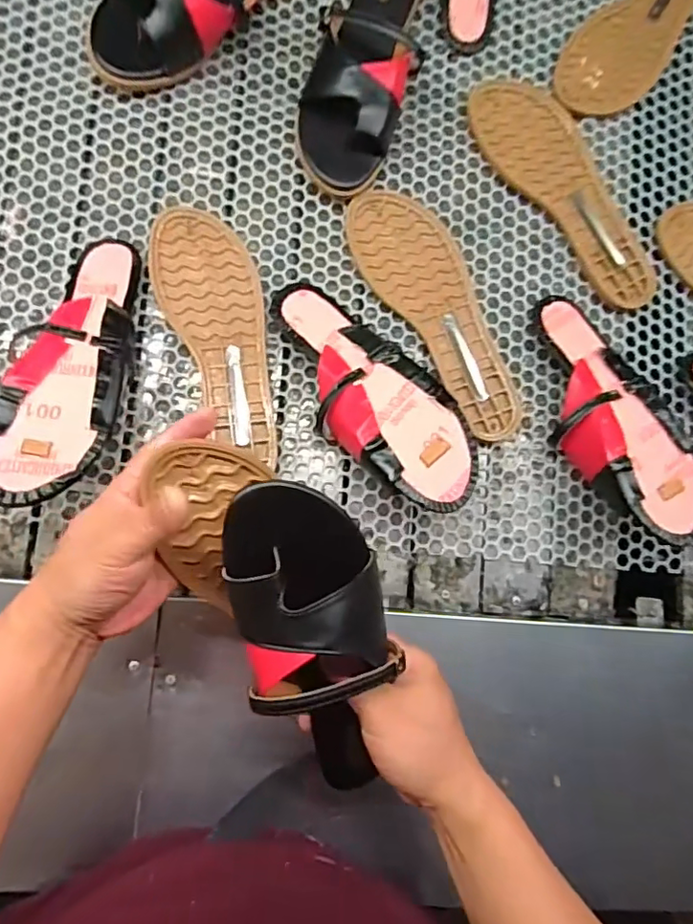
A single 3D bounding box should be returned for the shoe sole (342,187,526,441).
[{"bbox_3d":[0.091,-0.144,0.528,0.080,0.016,0.255,-33,90,-7],"label":"shoe sole"}]

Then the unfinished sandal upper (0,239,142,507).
[{"bbox_3d":[-0.230,-0.080,0.461,0.102,0.044,0.240,11,66,-5],"label":"unfinished sandal upper"}]

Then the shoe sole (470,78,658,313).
[{"bbox_3d":[0.220,-0.268,0.550,0.086,0.013,0.255,-40,90,-7],"label":"shoe sole"}]

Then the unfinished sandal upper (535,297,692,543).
[{"bbox_3d":[0.236,-0.042,0.508,0.097,0.050,0.242,-19,72,-6],"label":"unfinished sandal upper"}]

